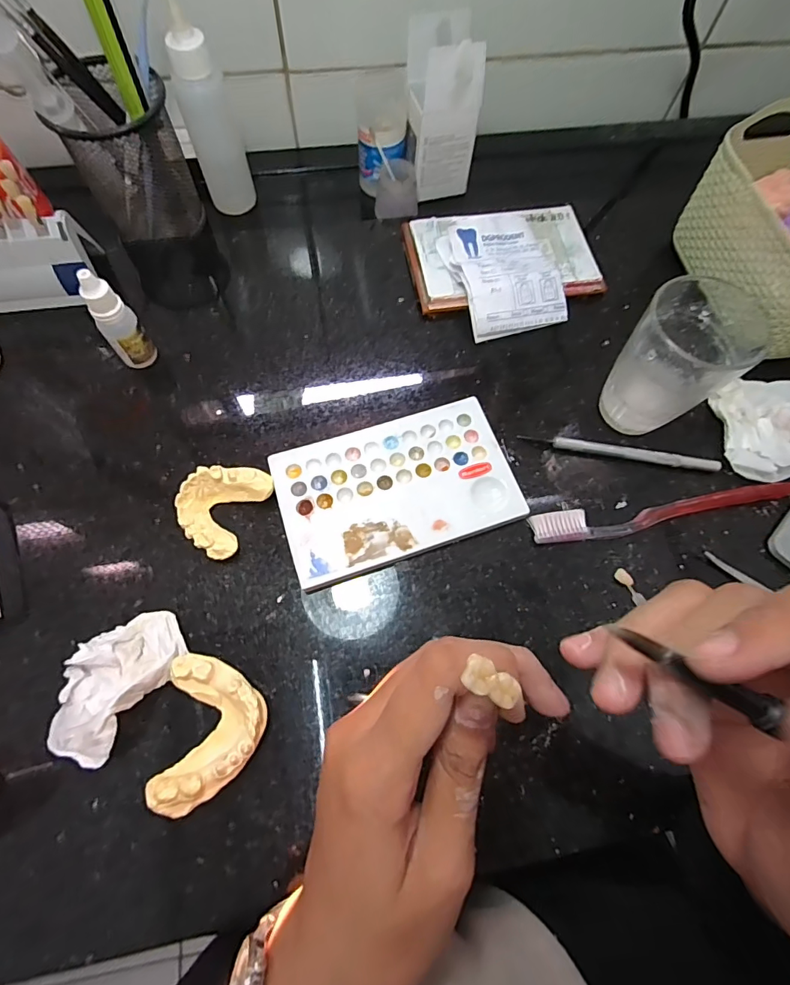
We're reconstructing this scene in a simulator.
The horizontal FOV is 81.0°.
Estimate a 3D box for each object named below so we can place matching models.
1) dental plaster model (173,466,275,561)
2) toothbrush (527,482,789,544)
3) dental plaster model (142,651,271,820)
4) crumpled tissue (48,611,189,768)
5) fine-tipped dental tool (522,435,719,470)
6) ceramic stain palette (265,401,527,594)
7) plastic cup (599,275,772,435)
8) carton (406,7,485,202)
[{"bbox_3d":[-0.112,0.008,0.298,0.047,0.020,0.059,26,72,9],"label":"dental plaster model"},{"bbox_3d":[0.181,0.014,0.310,0.182,0.012,0.021,-7,70,-3],"label":"toothbrush"},{"bbox_3d":[-0.096,0.127,0.247,0.049,0.029,0.072,1,70,0],"label":"dental plaster model"},{"bbox_3d":[-0.157,0.103,0.257,0.049,0.025,0.081,30,72,10],"label":"crumpled tissue"},{"bbox_3d":[0.159,-0.028,0.328,0.137,0.008,0.008,9,70,3],"label":"fine-tipped dental tool"},{"bbox_3d":[0.001,-0.004,0.311,0.152,0.013,0.096,-19,71,-7],"label":"ceramic stain palette"},{"bbox_3d":[0.184,-0.086,0.306,0.069,0.087,0.065,0,70,-1],"label":"plastic cup"},{"bbox_3d":[0.038,-0.327,0.400,0.053,0.110,0.058,-15,71,-6],"label":"carton"}]

